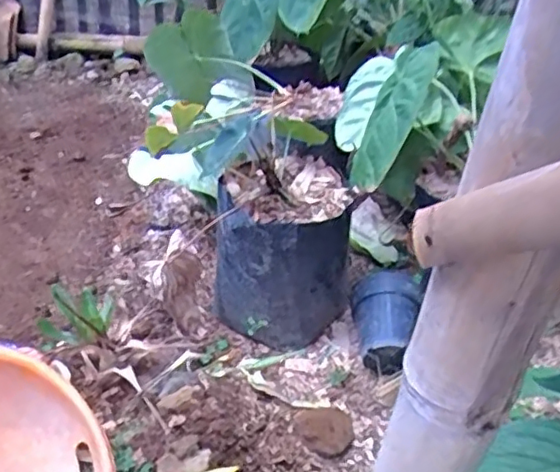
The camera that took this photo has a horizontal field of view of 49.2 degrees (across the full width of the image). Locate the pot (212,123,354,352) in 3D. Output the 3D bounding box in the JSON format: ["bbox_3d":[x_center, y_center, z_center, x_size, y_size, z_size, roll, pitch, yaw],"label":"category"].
[{"bbox_3d":[0.002,0.015,1.012,0.210,0.213,0.241,4,38,-2],"label":"pot"}]

